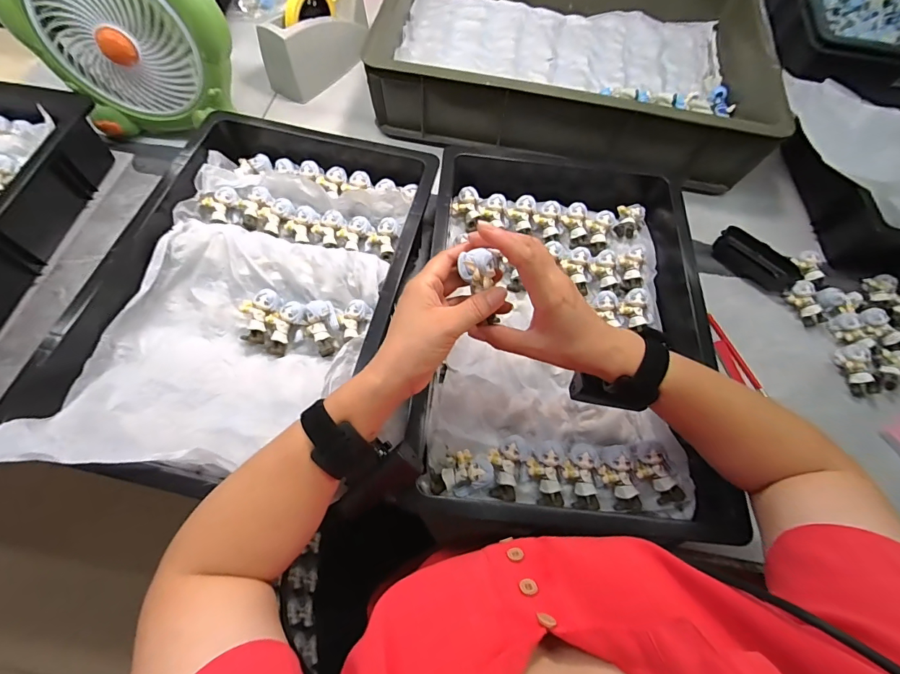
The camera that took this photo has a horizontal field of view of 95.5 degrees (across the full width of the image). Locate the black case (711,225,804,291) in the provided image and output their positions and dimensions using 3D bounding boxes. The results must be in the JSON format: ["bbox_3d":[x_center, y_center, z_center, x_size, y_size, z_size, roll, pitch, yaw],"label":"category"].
[{"bbox_3d":[0.410,-0.105,0.549,0.042,0.030,0.105,-38,73,-18],"label":"black case"}]

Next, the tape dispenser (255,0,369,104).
[{"bbox_3d":[-0.206,-0.487,0.662,0.064,0.111,0.198,40,69,14],"label":"tape dispenser"}]

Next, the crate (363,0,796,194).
[{"bbox_3d":[0.191,-0.472,0.664,0.565,0.129,0.444,12,65,2],"label":"crate"}]

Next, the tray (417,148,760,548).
[{"bbox_3d":[0.127,-0.036,0.475,0.313,0.071,0.473,8,65,0],"label":"tray"}]

